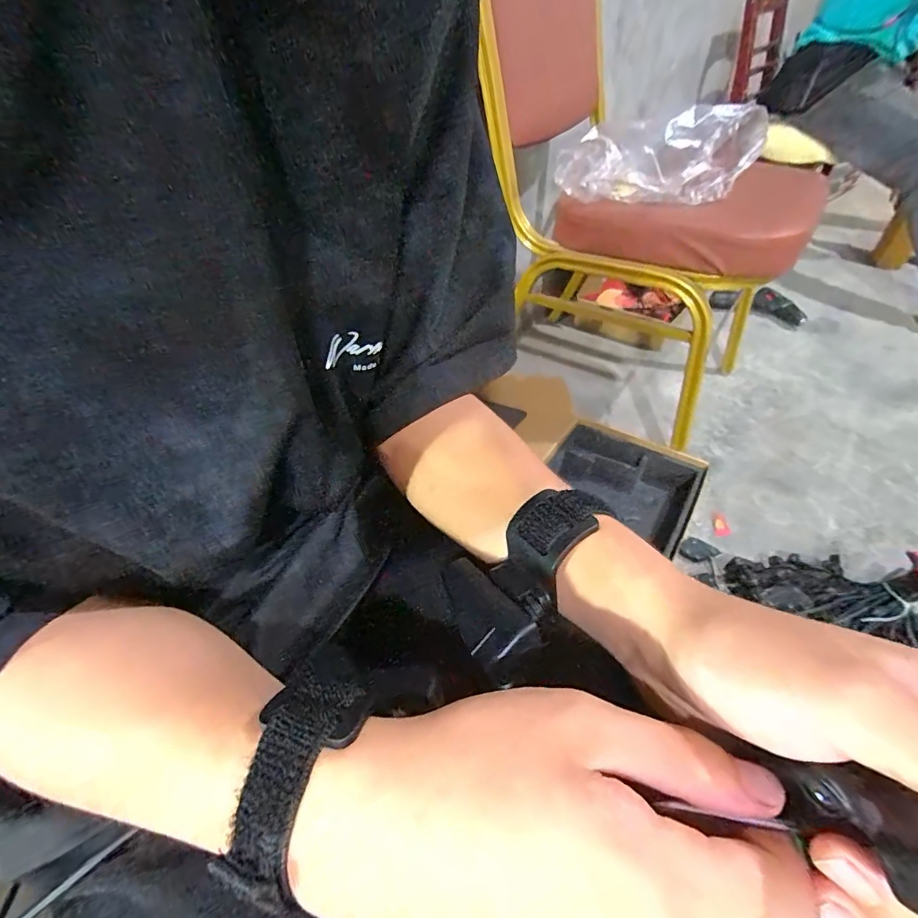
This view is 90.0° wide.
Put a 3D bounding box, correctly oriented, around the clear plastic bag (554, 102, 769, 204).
[{"bbox_3d":[0.288,-0.440,0.674,0.271,0.119,0.111,13,48,16],"label":"clear plastic bag"}]

